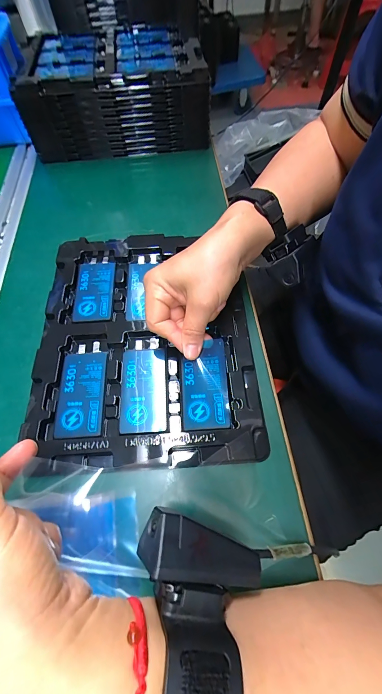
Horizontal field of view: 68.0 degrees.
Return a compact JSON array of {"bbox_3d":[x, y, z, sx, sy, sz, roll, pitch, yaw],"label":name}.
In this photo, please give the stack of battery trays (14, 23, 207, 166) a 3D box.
[{"bbox_3d":[-0.122,-0.418,0.466,0.265,0.101,0.189,-9,62,-5],"label":"stack of battery trays"}]

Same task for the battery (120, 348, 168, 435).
[{"bbox_3d":[-0.046,0.039,0.273,0.044,0.004,0.084,-4,62,-2],"label":"battery"}]

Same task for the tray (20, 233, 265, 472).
[{"bbox_3d":[-0.052,-0.017,0.303,0.216,0.015,0.272,-5,62,-3],"label":"tray"}]

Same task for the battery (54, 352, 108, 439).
[{"bbox_3d":[-0.105,0.043,0.272,0.046,0.004,0.084,-4,62,-2],"label":"battery"}]

